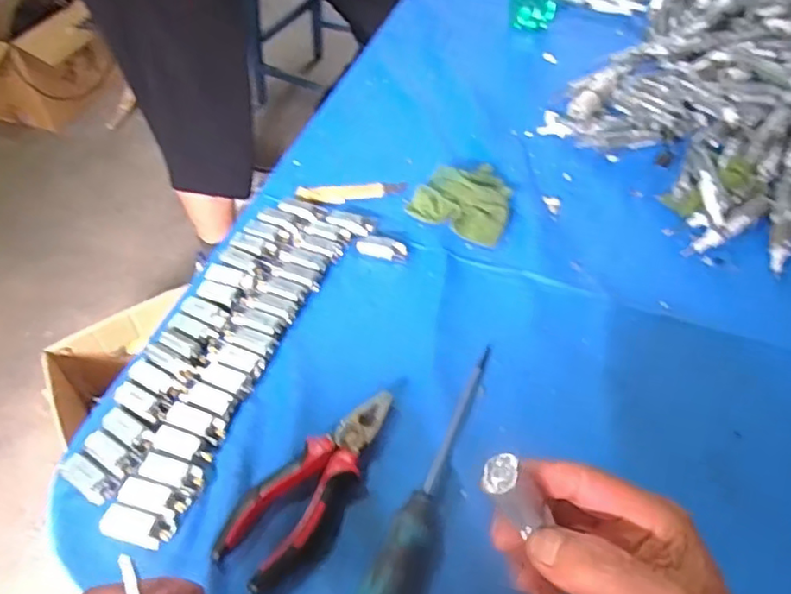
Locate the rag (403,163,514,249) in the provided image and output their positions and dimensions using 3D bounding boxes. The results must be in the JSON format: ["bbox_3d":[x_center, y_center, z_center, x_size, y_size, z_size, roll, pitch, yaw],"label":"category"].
[{"bbox_3d":[0.072,-0.101,0.618,0.096,0.034,0.076,27,54,23],"label":"rag"}]

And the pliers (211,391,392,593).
[{"bbox_3d":[-0.051,0.129,0.430,0.061,0.017,0.155,33,57,26],"label":"pliers"}]

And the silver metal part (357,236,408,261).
[{"bbox_3d":[-0.013,-0.047,0.592,0.047,0.008,0.025,12,50,12],"label":"silver metal part"}]

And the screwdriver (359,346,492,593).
[{"bbox_3d":[0.029,0.125,0.426,0.028,0.032,0.238,18,52,17],"label":"screwdriver"}]

